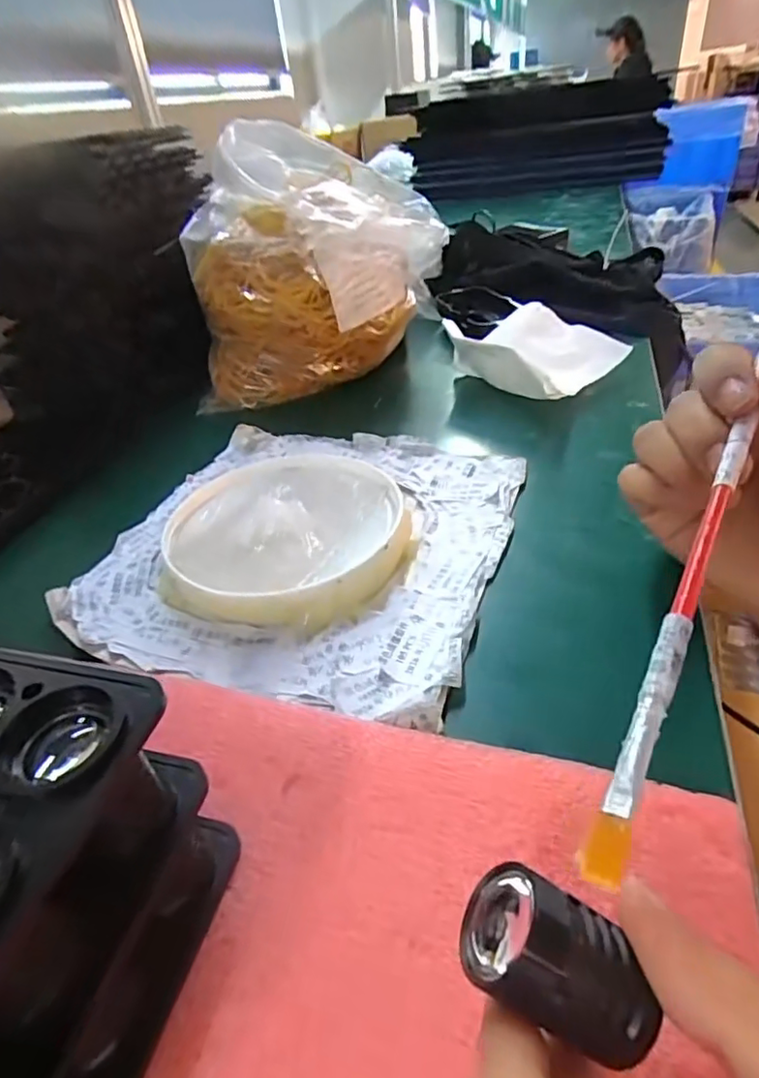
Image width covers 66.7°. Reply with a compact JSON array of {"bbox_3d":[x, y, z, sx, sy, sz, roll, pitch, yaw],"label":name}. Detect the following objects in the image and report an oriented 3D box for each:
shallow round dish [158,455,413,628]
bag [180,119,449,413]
[{"bbox_3d":[-0.046,-0.005,0.293,0.120,0.017,0.121,-5,37,4],"label":"shallow round dish"},{"bbox_3d":[-0.048,-0.215,0.457,0.189,0.156,0.154,-5,37,4],"label":"bag"}]

